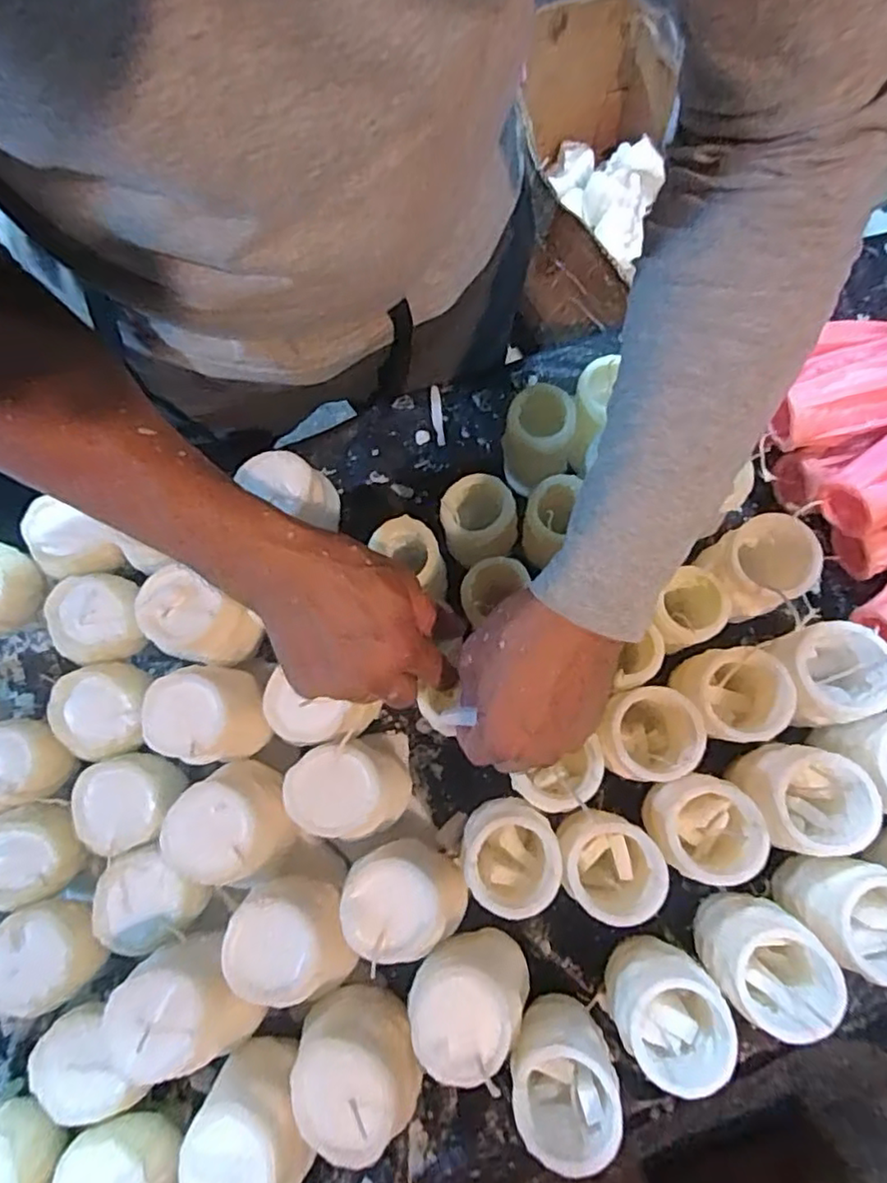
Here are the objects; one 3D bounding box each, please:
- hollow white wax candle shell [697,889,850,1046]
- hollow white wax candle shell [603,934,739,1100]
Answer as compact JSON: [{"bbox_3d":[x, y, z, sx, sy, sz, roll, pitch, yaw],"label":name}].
[{"bbox_3d":[0.199,0.233,0.405,0.054,0.102,0.058,0,75,2],"label":"hollow white wax candle shell"},{"bbox_3d":[0.138,0.265,0.406,0.061,0.088,0.064,0,75,2],"label":"hollow white wax candle shell"}]

